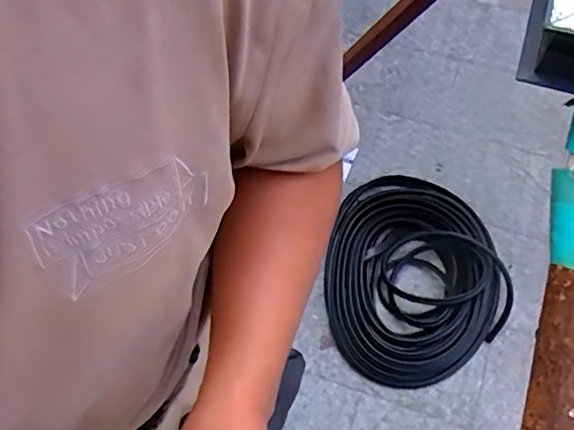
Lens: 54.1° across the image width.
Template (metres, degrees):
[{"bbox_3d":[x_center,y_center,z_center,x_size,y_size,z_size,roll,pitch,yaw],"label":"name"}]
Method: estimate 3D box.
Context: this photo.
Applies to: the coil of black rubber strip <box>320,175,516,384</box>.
[{"bbox_3d":[0.349,0.161,1.605,0.517,0.080,0.567,-1,64,1],"label":"coil of black rubber strip"}]

